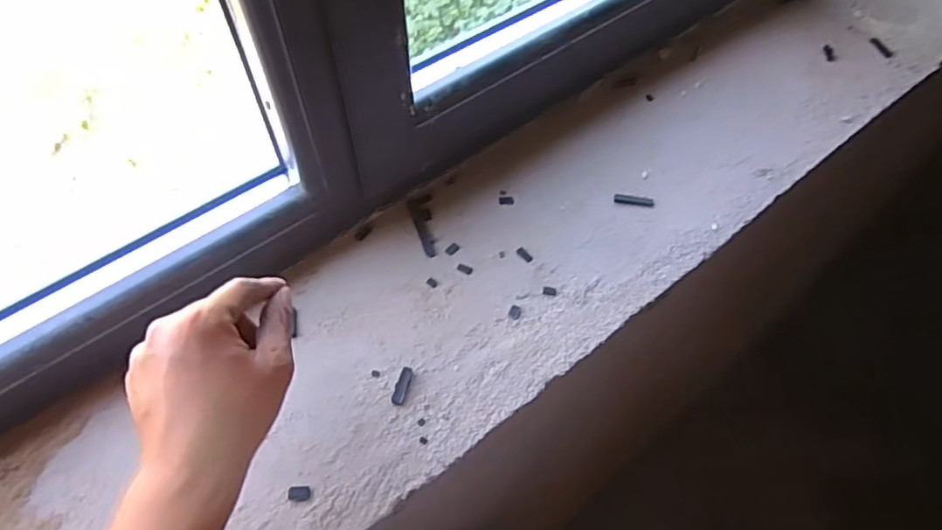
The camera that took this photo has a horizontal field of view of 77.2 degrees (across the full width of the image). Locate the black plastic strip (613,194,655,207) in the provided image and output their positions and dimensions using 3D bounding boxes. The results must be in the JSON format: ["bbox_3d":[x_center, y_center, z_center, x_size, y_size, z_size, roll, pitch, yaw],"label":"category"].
[{"bbox_3d":[0.162,-0.064,0.588,0.039,0.004,0.009,9,56,5],"label":"black plastic strip"}]

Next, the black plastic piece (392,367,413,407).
[{"bbox_3d":[-0.055,0.097,0.474,0.010,0.004,0.031,11,57,6],"label":"black plastic piece"}]

